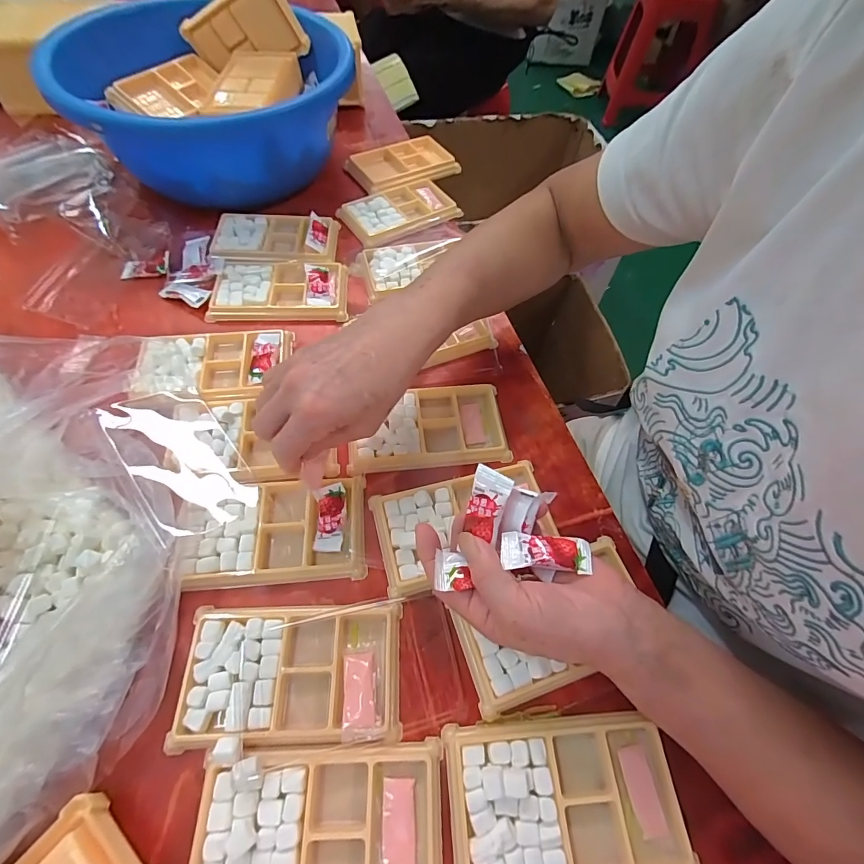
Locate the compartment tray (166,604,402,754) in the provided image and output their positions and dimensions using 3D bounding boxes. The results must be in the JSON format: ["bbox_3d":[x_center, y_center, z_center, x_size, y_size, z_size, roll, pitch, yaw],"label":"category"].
[{"bbox_3d":[-0.090,0.153,0.271,0.134,0.012,0.077,0,60,-4],"label":"compartment tray"}]

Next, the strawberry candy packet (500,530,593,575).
[{"bbox_3d":[0.072,0.074,0.263,0.056,0.010,0.022,5,60,-3],"label":"strawberry candy packet"}]

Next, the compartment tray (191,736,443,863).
[{"bbox_3d":[-0.061,0.220,0.233,0.132,0.022,0.078,2,60,-3],"label":"compartment tray"}]

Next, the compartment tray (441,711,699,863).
[{"bbox_3d":[0.079,0.213,0.244,0.136,0.012,0.077,-2,60,-5],"label":"compartment tray"}]

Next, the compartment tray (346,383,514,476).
[{"bbox_3d":[-0.004,-0.007,0.371,0.134,0.013,0.077,-5,61,-7],"label":"compartment tray"}]

